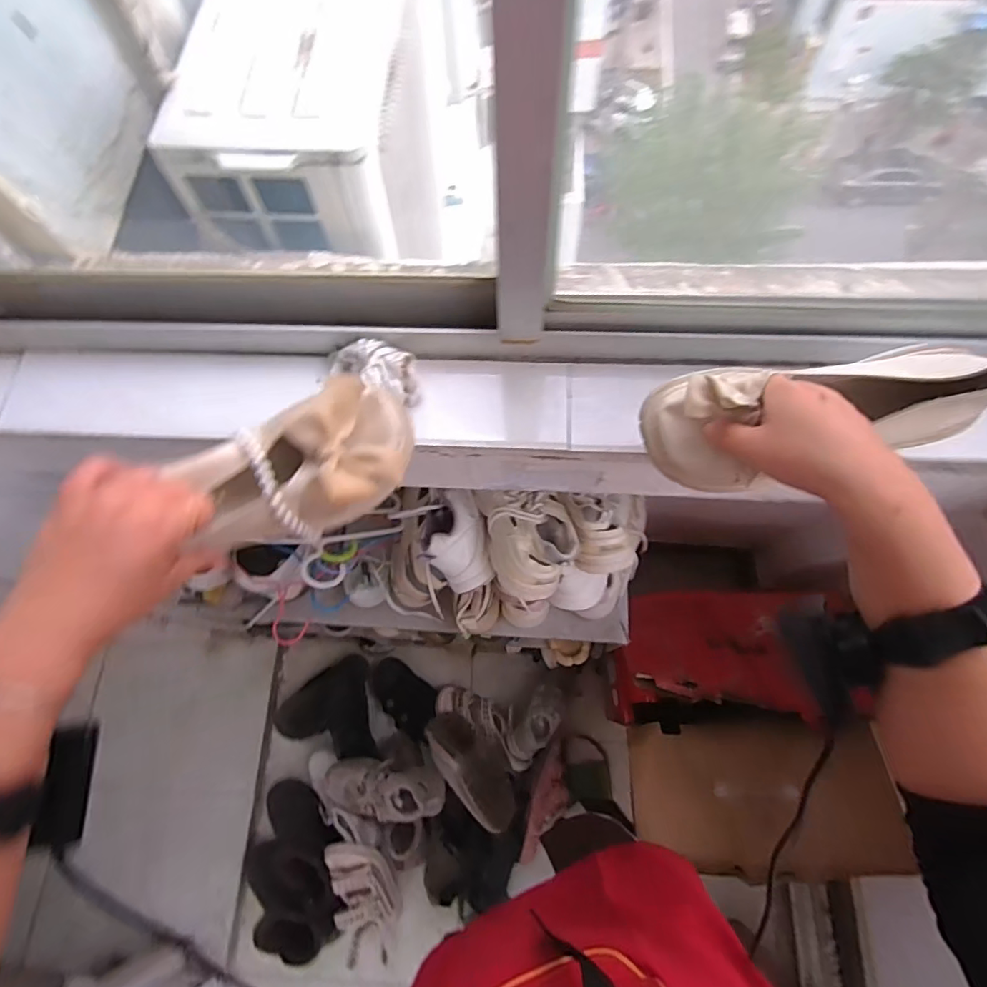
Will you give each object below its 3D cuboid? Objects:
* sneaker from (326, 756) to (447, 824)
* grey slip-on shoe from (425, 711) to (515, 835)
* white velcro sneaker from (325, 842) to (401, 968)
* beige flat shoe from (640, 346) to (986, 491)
[{"bbox_3d":[-0.238,0.654,1.172,0.267,0.118,0.116,5,70,4],"label":"sneaker"},{"bbox_3d":[-0.045,0.601,1.163,0.122,0.071,0.265,-41,73,-12],"label":"grey slip-on shoe"},{"bbox_3d":[-0.271,0.855,1.106,0.125,0.094,0.234,-7,69,0],"label":"white velcro sneaker"},{"bbox_3d":[0.249,-0.068,0.406,0.251,0.083,0.088,-8,69,7],"label":"beige flat shoe"}]

